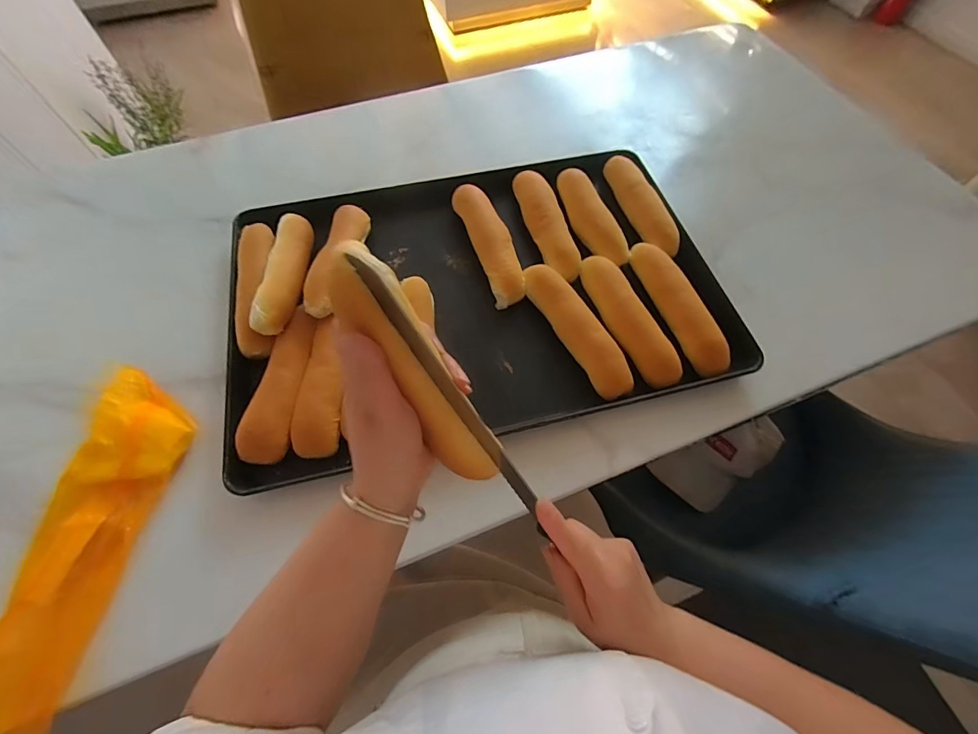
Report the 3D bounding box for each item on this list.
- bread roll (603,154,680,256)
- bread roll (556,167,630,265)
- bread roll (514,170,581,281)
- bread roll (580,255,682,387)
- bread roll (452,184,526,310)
[{"bbox_3d":[0.212,-0.228,0.578,0.041,0.033,0.178,-13,64,-7],"label":"bread roll"},{"bbox_3d":[0.136,-0.207,0.567,0.041,0.034,0.157,-21,66,-11],"label":"bread roll"},{"bbox_3d":[0.076,-0.195,0.561,0.045,0.030,0.178,-14,64,-8],"label":"bread roll"},{"bbox_3d":[0.163,-0.058,0.498,0.043,0.033,0.176,-21,65,-11],"label":"bread roll"},{"bbox_3d":[0.002,-0.166,0.547,0.047,0.030,0.187,-18,65,-10],"label":"bread roll"}]

